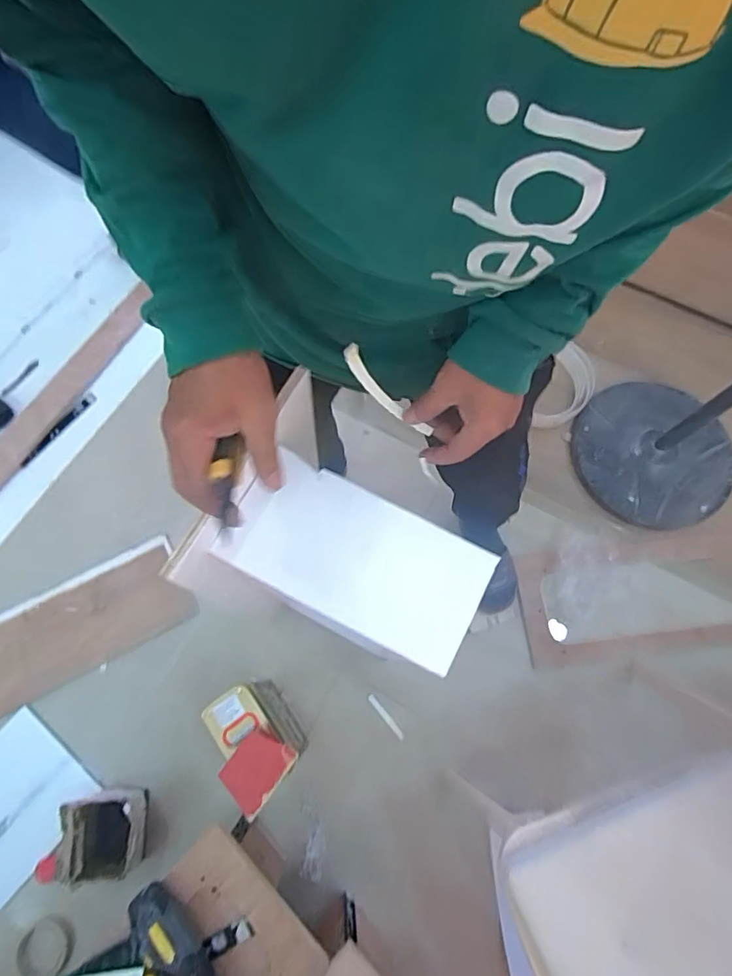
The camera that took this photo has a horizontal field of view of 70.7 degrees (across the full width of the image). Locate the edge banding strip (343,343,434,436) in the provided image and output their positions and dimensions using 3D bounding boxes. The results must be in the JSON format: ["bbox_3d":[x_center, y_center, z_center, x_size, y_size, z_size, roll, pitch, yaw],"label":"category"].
[{"bbox_3d":[0.015,-0.086,0.463,0.107,0.032,0.011,43,72,-25],"label":"edge banding strip"}]

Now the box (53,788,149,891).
[{"bbox_3d":[-0.478,0.632,0.945,0.137,0.099,0.133,-2,71,-1],"label":"box"}]

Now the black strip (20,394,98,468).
[{"bbox_3d":[-0.755,-0.143,1.268,0.033,0.010,0.234,35,74,11],"label":"black strip"}]

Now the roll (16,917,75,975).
[{"bbox_3d":[-0.569,0.818,0.914,0.098,0.020,0.087,-12,71,-4],"label":"roll"}]

